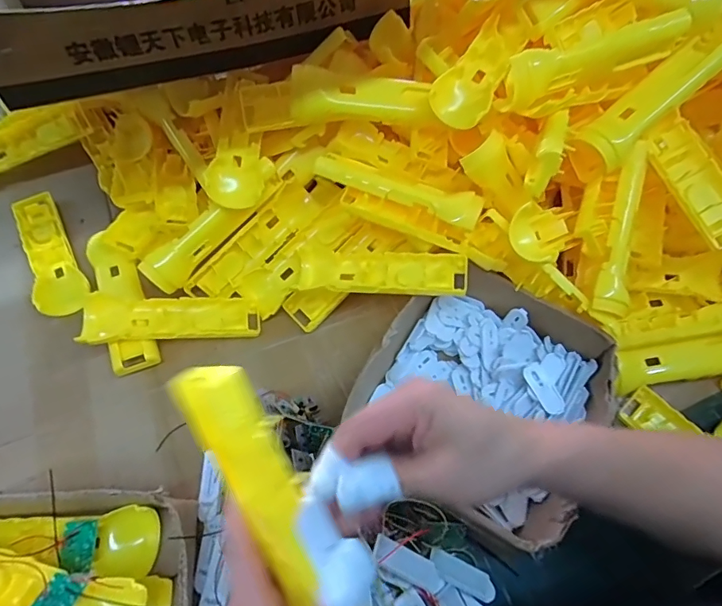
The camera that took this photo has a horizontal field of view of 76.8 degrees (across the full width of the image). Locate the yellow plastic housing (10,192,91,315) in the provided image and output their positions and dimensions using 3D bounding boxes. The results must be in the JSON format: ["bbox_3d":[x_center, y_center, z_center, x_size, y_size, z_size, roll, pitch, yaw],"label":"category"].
[{"bbox_3d":[-0.341,-0.056,0.497,0.047,0.017,0.170,-28,67,-16],"label":"yellow plastic housing"}]

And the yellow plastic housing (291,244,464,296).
[{"bbox_3d":[0.015,-0.030,0.438,0.167,0.023,0.049,4,62,17],"label":"yellow plastic housing"}]

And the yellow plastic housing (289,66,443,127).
[{"bbox_3d":[0.004,-0.192,0.423,0.131,0.043,0.034,-2,63,-3],"label":"yellow plastic housing"}]

